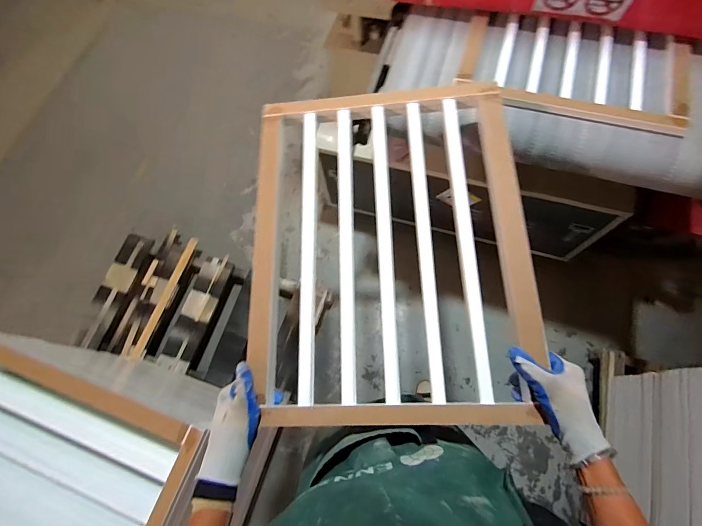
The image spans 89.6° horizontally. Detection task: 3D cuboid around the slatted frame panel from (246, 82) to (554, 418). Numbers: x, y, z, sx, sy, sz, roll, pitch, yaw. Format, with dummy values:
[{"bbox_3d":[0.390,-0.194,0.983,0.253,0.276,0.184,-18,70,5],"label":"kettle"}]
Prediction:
[{"bbox_3d":[0.061,-0.055,0.630,0.468,0.038,0.631,-3,73,6],"label":"slatted frame panel"}]

